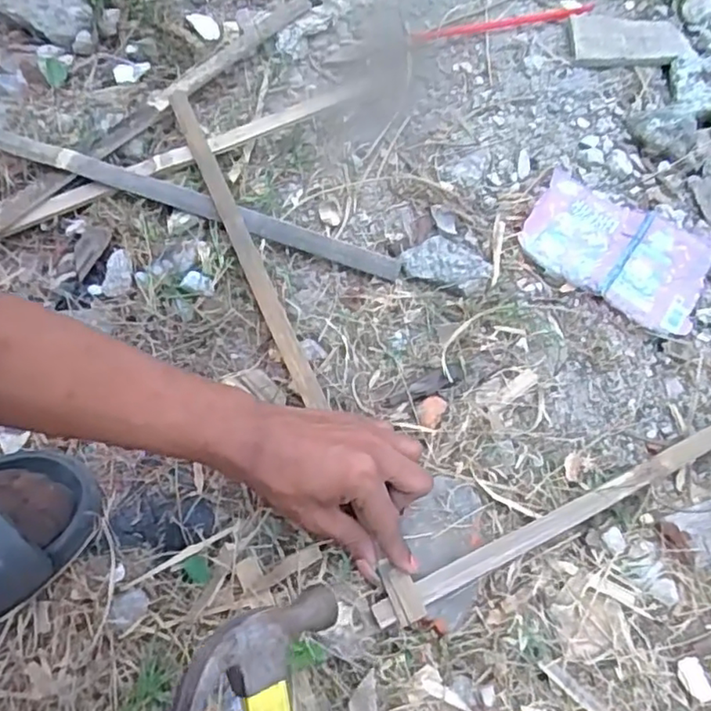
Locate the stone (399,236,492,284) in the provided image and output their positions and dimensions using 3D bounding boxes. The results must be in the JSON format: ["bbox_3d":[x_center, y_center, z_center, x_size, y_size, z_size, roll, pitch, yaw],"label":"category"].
[{"bbox_3d":[0.079,-0.082,0.539,0.074,0.014,0.042,14,69,8],"label":"stone"}]

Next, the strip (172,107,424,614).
[{"bbox_3d":[-0.065,-0.034,0.497,0.018,0.020,0.497,-24,68,-7],"label":"strip"}]

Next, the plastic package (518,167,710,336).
[{"bbox_3d":[0.226,-0.094,0.541,0.154,0.011,0.109,27,71,13],"label":"plastic package"}]

